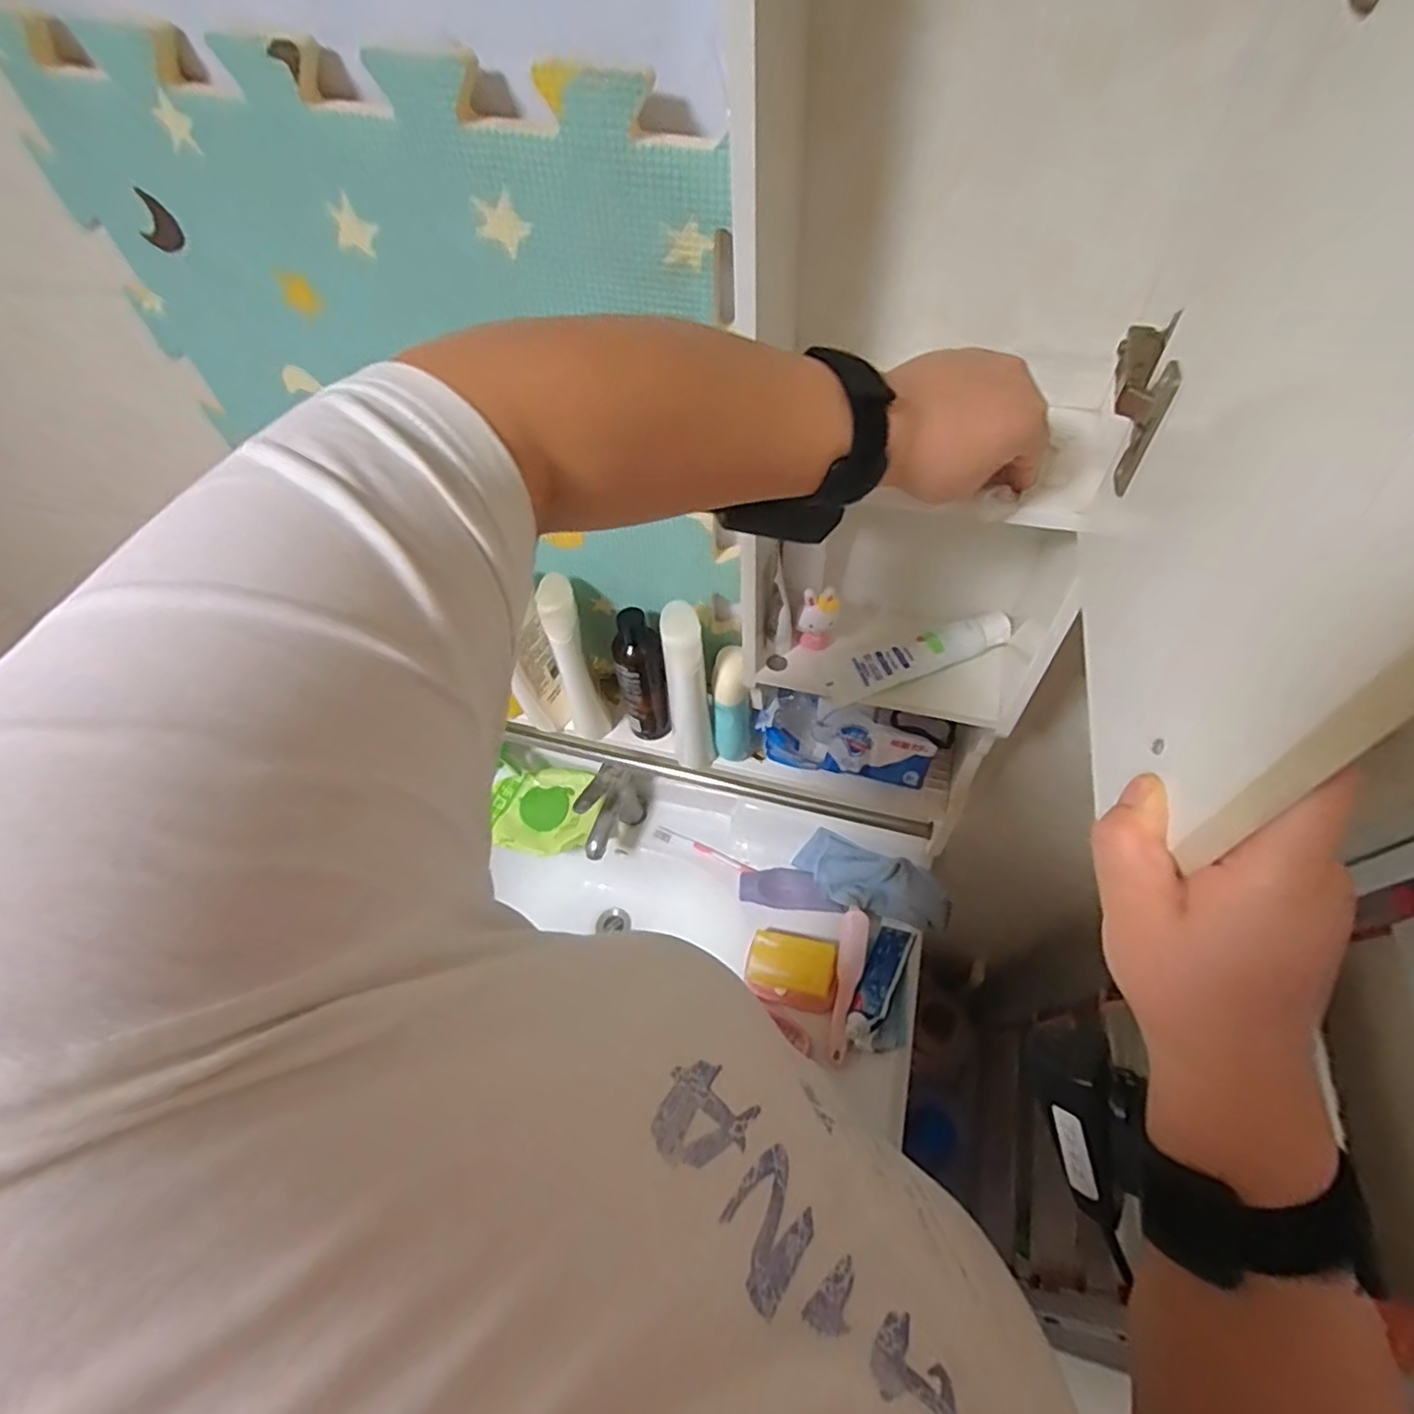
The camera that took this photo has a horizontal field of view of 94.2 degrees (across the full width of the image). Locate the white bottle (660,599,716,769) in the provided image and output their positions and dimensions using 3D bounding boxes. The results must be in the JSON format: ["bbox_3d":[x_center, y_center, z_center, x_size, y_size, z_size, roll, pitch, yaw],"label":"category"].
[{"bbox_3d":[-0.021,-0.013,0.690,0.046,0.219,0.057,-8,53,-1],"label":"white bottle"}]

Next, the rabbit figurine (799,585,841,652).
[{"bbox_3d":[0.101,-0.076,0.594,0.032,0.067,0.025,4,54,8],"label":"rabbit figurine"}]

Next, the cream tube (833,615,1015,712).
[{"bbox_3d":[0.188,-0.051,0.595,0.165,0.029,0.054,-21,54,4],"label":"cream tube"}]

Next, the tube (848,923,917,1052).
[{"bbox_3d":[0.228,0.361,0.868,0.049,0.030,0.167,23,58,20],"label":"tube"}]

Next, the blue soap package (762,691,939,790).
[{"bbox_3d":[0.150,0.035,0.723,0.187,0.095,0.052,12,55,13],"label":"blue soap package"}]

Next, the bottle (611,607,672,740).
[{"bbox_3d":[-0.072,-0.027,0.730,0.053,0.183,0.046,-12,53,-4],"label":"bottle"}]

